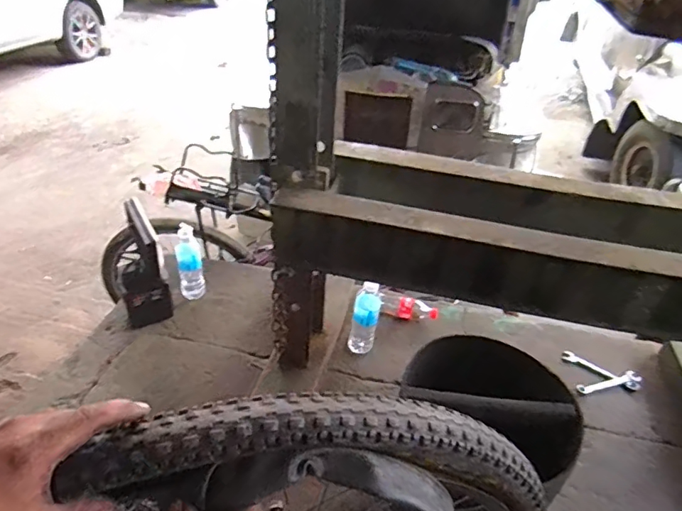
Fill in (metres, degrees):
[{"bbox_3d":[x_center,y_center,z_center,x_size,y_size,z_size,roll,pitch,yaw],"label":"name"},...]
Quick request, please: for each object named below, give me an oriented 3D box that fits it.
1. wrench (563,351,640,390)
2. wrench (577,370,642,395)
[{"bbox_3d":[0.662,0.294,1.256,0.183,0.016,0.028,23,42,24],"label":"wrench"},{"bbox_3d":[0.665,0.317,1.227,0.167,0.015,0.035,-7,39,-13],"label":"wrench"}]

